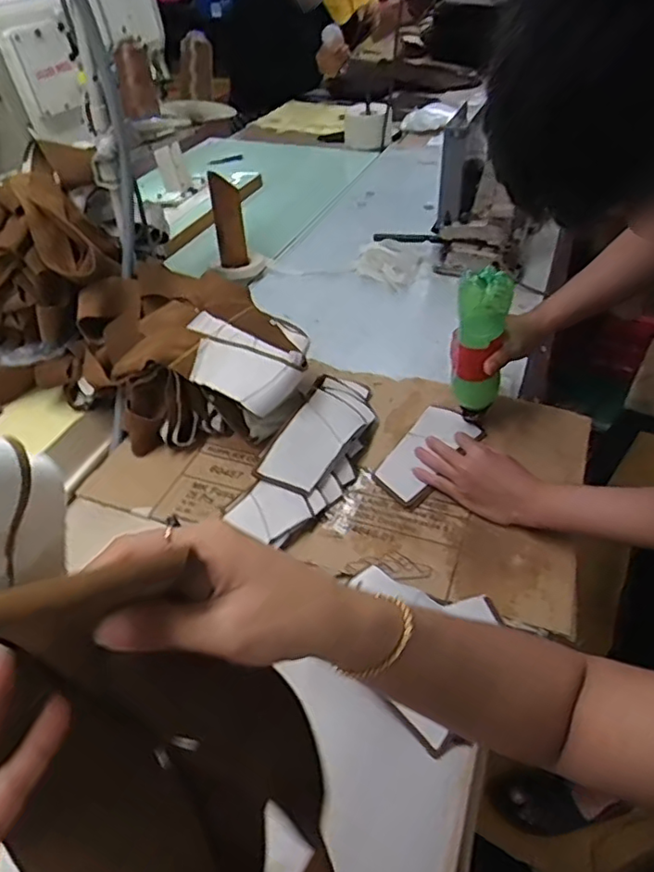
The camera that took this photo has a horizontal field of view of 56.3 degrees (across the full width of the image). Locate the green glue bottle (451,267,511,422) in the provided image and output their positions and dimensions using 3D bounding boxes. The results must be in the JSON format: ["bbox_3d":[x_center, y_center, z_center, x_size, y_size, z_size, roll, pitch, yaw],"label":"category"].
[{"bbox_3d":[0.182,-0.104,0.739,0.065,0.199,0.048,7,42,9],"label":"green glue bottle"}]

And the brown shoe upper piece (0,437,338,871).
[{"bbox_3d":[-0.087,0.140,0.286,0.064,0.328,0.125,-9,28,43],"label":"brown shoe upper piece"}]

